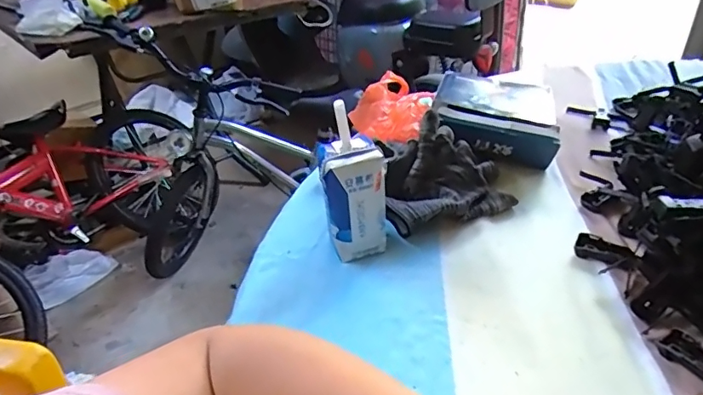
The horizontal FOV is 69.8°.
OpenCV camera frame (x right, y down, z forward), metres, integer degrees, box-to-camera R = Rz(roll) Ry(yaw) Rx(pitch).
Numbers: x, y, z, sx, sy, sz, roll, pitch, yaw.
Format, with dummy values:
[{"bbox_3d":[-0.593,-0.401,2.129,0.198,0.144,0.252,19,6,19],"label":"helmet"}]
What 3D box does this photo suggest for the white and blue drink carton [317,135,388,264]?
[{"bbox_3d":[0.002,0.003,0.434,0.050,0.106,0.033,-16,36,-18],"label":"white and blue drink carton"}]

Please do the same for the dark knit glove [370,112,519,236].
[{"bbox_3d":[0.088,-0.033,0.503,0.127,0.077,0.117,-2,34,2],"label":"dark knit glove"}]

